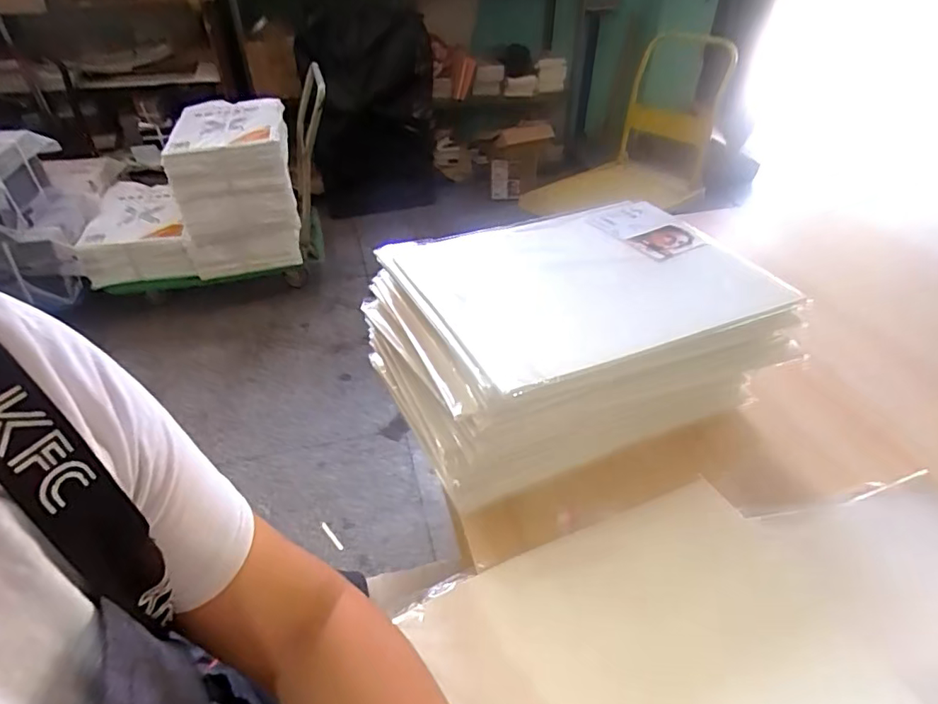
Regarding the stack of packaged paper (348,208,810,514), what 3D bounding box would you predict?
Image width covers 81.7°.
[{"bbox_3d":[0.113,-0.021,0.638,0.398,0.160,0.289,-15,41,-18],"label":"stack of packaged paper"}]

